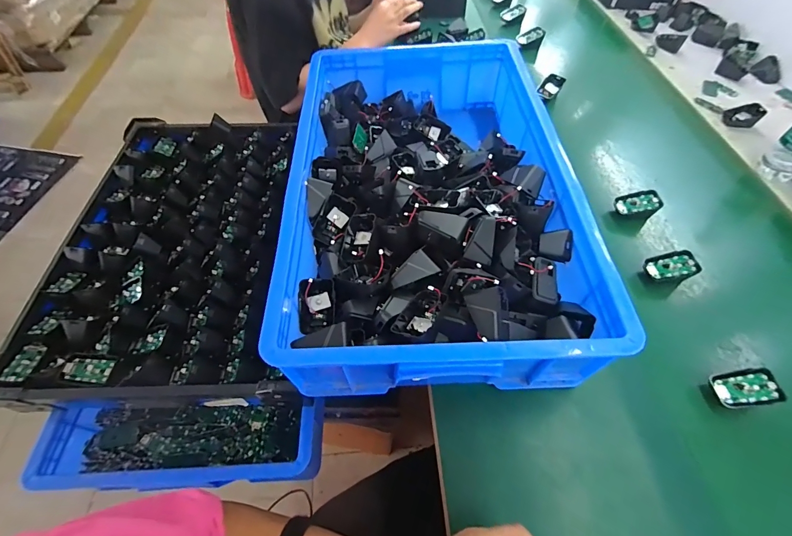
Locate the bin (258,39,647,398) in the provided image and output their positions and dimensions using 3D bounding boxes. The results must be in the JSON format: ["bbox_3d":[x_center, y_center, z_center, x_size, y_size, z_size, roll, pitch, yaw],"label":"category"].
[{"bbox_3d":[0.042,-0.132,0.603,0.381,0.166,0.624,-1,56,-3],"label":"bin"}]

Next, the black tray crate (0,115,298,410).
[{"bbox_3d":[-0.387,-0.067,0.677,0.386,0.057,0.607,-3,56,-4],"label":"black tray crate"}]

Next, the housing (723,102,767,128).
[{"bbox_3d":[0.759,-0.335,0.804,0.060,0.035,0.064,-34,63,-22],"label":"housing"}]

